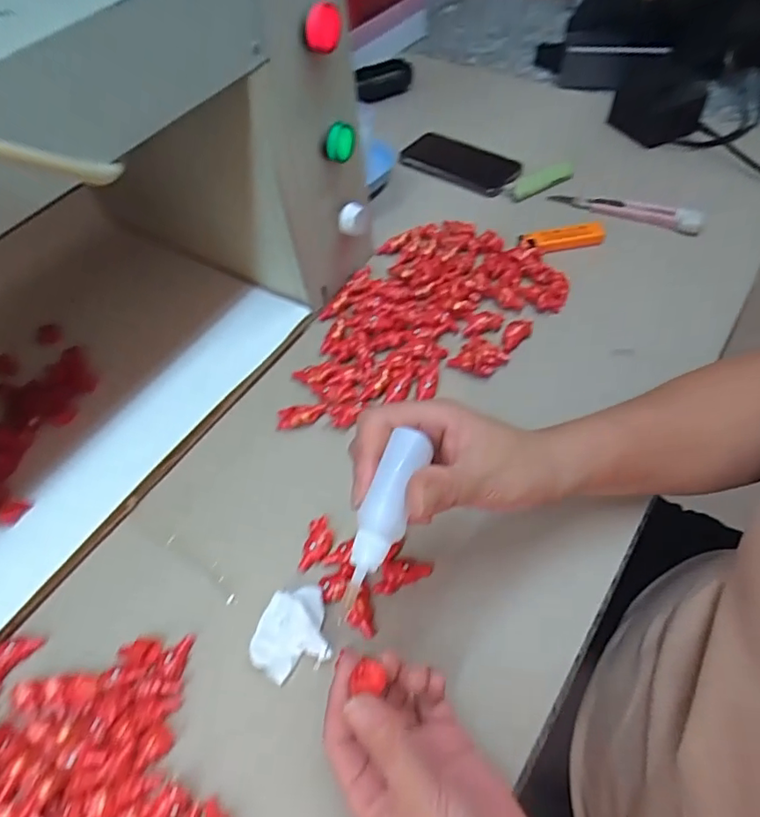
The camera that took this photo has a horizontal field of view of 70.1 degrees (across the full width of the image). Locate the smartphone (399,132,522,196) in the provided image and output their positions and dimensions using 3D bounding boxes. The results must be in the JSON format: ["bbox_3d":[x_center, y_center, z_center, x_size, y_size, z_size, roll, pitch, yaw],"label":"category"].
[{"bbox_3d":[0.091,-0.286,0.630,0.132,0.008,0.069,29,63,24],"label":"smartphone"}]

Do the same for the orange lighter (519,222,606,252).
[{"bbox_3d":[0.178,-0.166,0.530,0.082,0.017,0.017,-11,55,-2],"label":"orange lighter"}]

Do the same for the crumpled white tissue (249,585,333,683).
[{"bbox_3d":[-0.057,0.139,0.339,0.047,0.009,0.050,-13,55,-3],"label":"crumpled white tissue"}]

